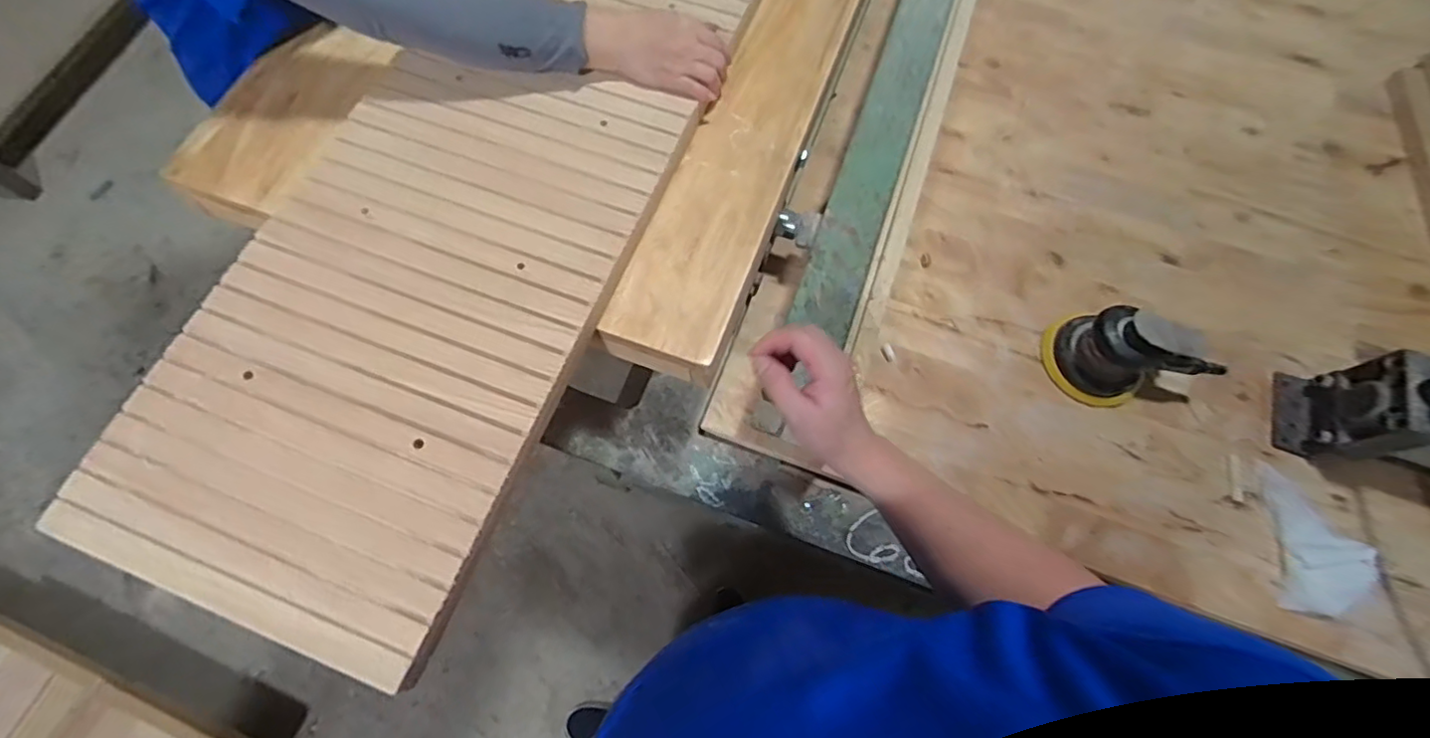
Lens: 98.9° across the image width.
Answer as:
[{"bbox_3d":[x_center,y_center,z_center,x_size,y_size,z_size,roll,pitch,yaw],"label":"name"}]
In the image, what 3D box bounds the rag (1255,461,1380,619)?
[{"bbox_3d":[0.644,0.180,0.647,0.083,0.039,0.157,9,69,2],"label":"rag"}]

